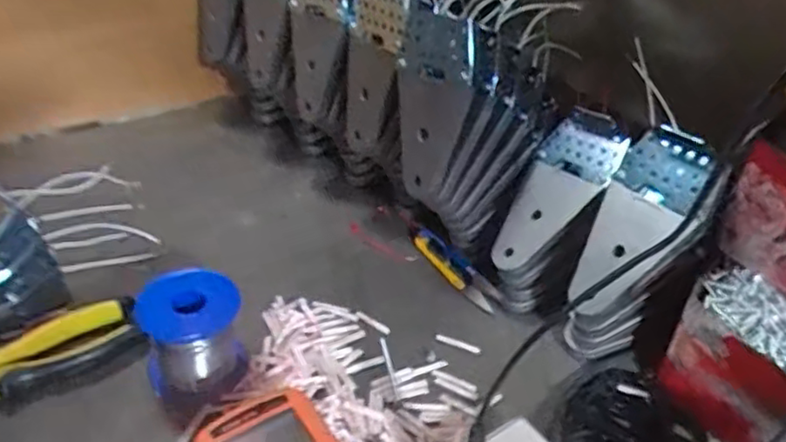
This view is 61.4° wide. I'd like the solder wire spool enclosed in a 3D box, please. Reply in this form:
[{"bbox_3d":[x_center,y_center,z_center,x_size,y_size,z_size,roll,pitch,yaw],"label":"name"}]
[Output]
[{"bbox_3d":[-0.132,0.080,0.443,0.064,0.069,0.062,-11,42,-19],"label":"solder wire spool"}]

